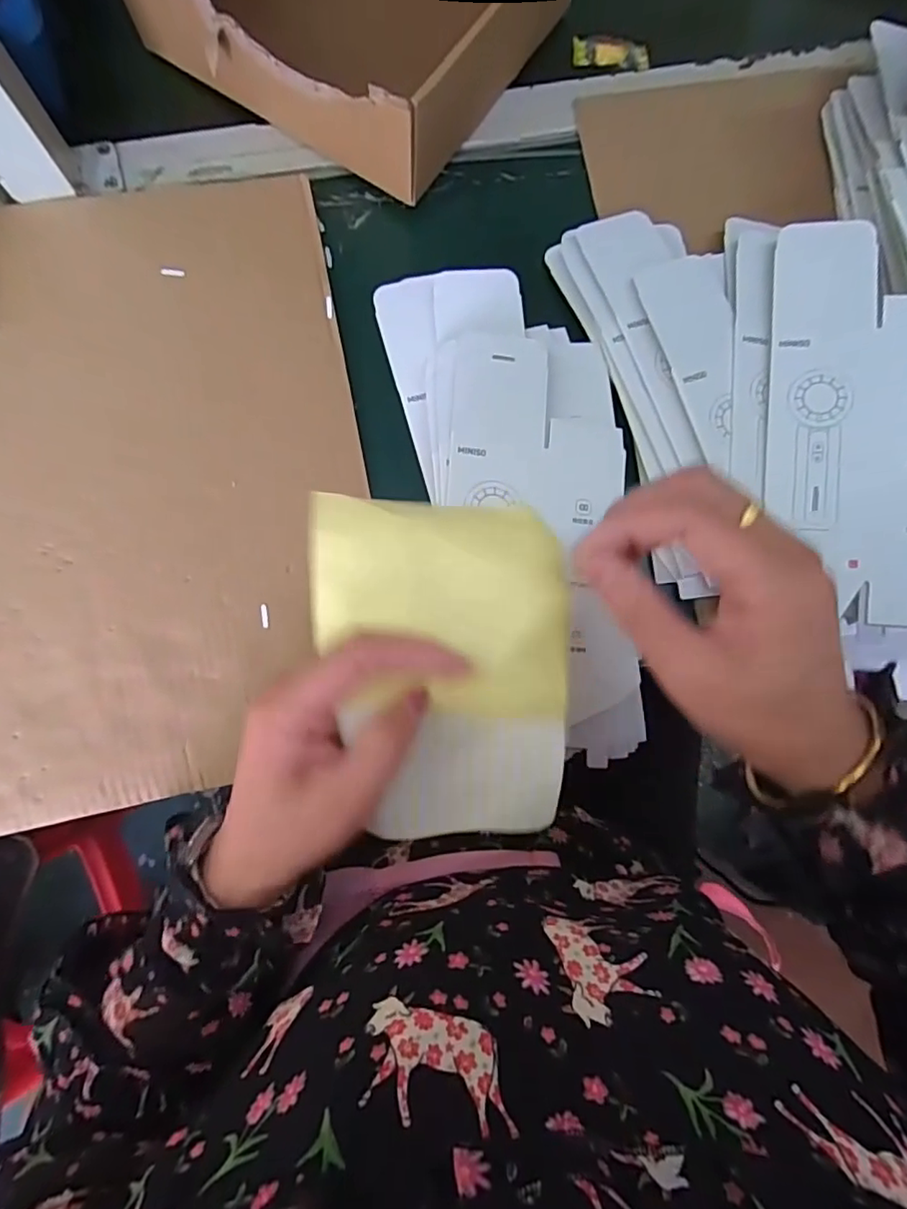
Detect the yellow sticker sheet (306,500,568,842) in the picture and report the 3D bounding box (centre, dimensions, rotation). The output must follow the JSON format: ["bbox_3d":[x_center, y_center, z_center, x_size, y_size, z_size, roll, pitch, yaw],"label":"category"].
[{"bbox_3d":[-0.004,0.038,0.262,0.111,0.022,0.165,0,108,0],"label":"yellow sticker sheet"}]

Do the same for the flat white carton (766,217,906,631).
[{"bbox_3d":[0.271,-0.120,0.375,0.116,0.006,0.263,4,87,10],"label":"flat white carton"}]

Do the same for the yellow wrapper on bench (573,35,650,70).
[{"bbox_3d":[0.124,-0.430,0.450,0.061,0.010,0.019,-3,85,-6],"label":"yellow wrapper on bench"}]

